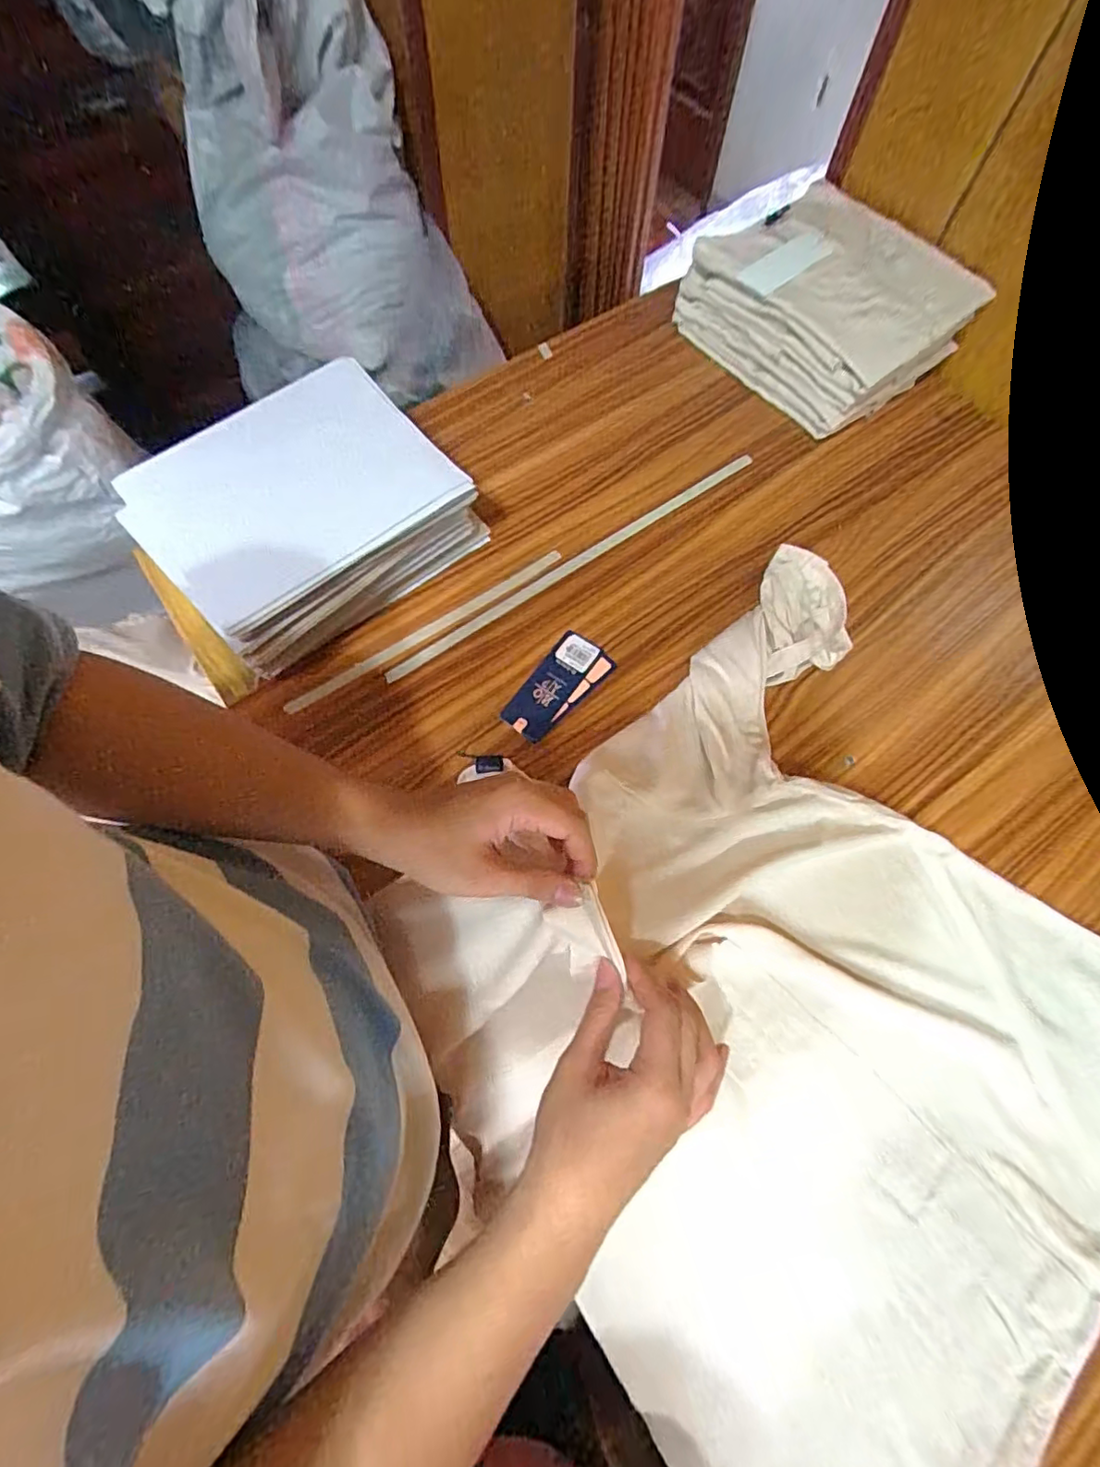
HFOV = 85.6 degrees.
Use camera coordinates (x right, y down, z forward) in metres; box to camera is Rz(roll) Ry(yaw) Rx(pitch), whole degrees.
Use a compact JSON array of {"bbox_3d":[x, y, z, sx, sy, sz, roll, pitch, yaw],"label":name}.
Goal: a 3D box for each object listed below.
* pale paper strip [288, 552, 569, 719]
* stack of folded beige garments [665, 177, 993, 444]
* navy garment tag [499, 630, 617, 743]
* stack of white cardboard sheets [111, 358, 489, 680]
[{"bbox_3d":[-0.120,-0.105,0.598,0.313,0.004,0.017,-33,73,-12],"label":"pale paper strip"},{"bbox_3d":[0.318,-0.497,0.694,0.204,0.112,0.269,-41,75,-14],"label":"stack of folded beige garments"},{"bbox_3d":[0.009,-0.044,0.576,0.056,0.004,0.117,35,73,12],"label":"navy garment tag"},{"bbox_3d":[-0.234,-0.208,0.583,0.265,0.108,0.209,-41,75,-14],"label":"stack of white cardboard sheets"}]

